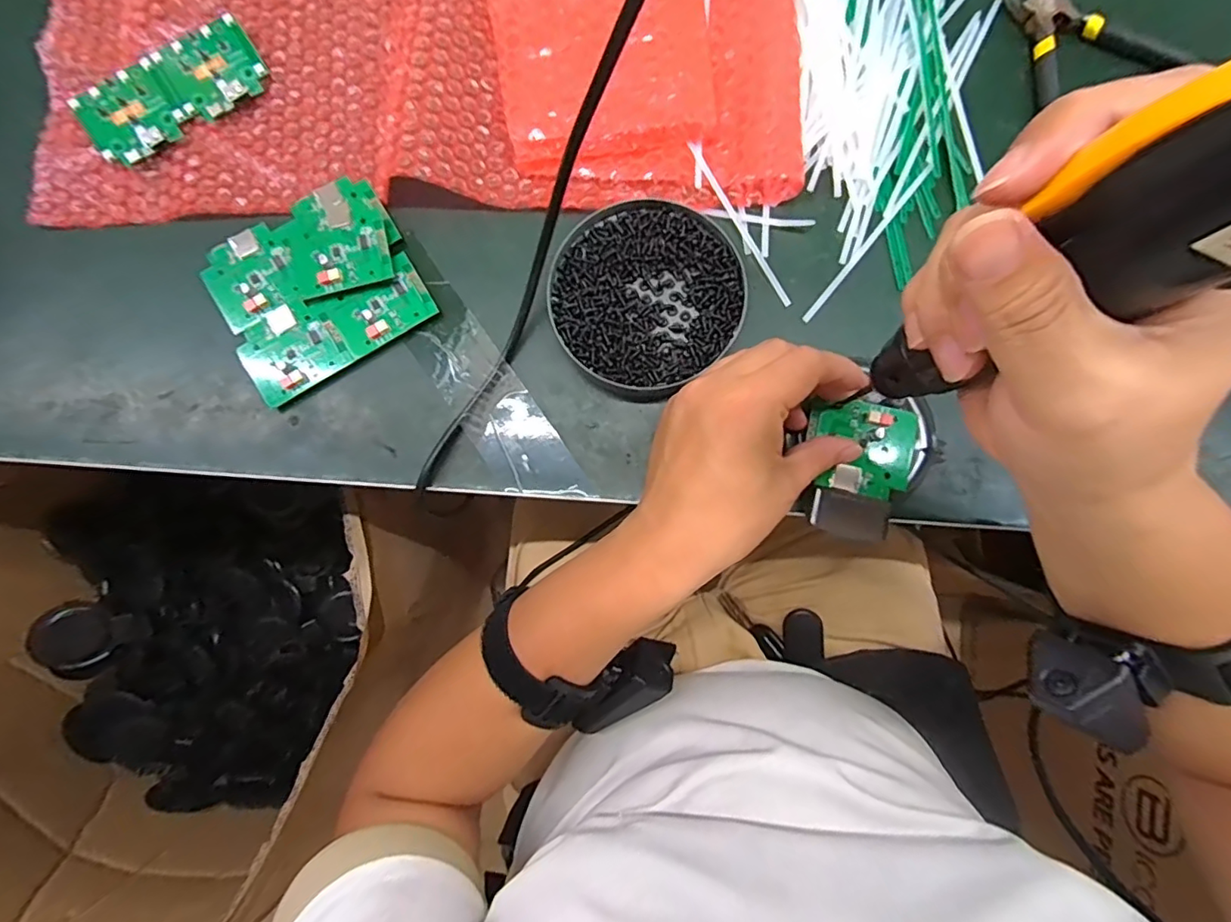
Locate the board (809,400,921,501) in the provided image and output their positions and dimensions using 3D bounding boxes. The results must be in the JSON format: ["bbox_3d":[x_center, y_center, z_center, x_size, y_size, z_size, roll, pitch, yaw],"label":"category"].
[{"bbox_3d":[0.137,-0.007,0.308,0.057,0.008,0.052,10,80,3],"label":"board"}]

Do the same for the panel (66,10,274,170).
[{"bbox_3d":[-0.284,-0.237,0.351,0.116,0.009,0.051,-31,84,-2],"label":"panel"}]

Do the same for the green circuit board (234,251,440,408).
[{"bbox_3d":[-0.171,-0.083,0.334,0.117,0.005,0.050,-31,91,0],"label":"green circuit board"}]

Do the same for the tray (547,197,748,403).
[{"bbox_3d":[0.016,-0.097,0.328,0.108,0.027,0.112,0,84,2],"label":"tray"}]

